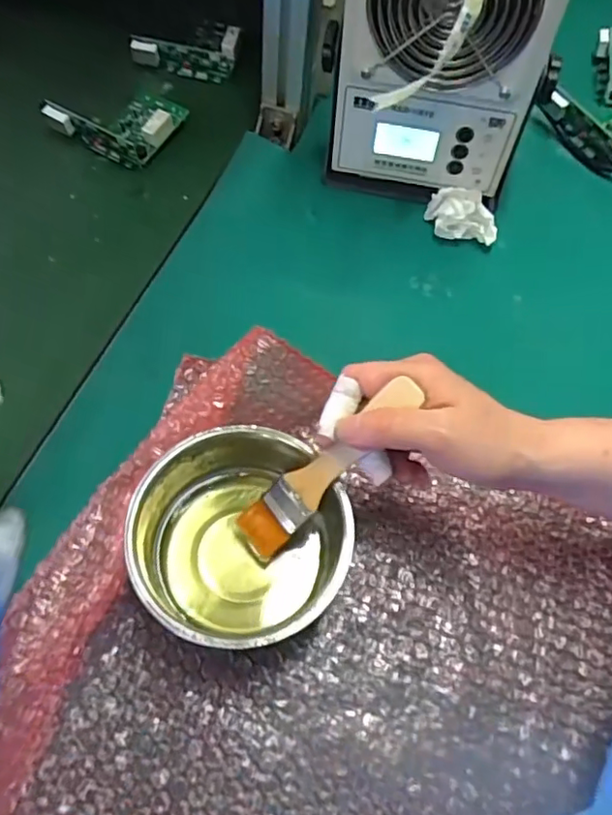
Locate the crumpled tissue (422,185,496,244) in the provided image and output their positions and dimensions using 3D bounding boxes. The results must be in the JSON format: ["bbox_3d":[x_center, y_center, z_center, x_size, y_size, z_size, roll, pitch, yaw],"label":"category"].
[{"bbox_3d":[0.138,-0.170,0.517,0.059,0.034,0.037,9,61,2],"label":"crumpled tissue"}]

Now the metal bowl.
[{"bbox_3d":[-0.038,0.080,0.355,0.114,0.071,0.121,1,61,-2],"label":"metal bowl"}]

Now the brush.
[{"bbox_3d":[0.010,0.035,0.340,0.013,0.143,0.027,0,48,-55],"label":"brush"}]

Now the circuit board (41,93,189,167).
[{"bbox_3d":[-0.178,-0.274,0.559,0.107,0.031,0.073,23,62,7],"label":"circuit board"}]

